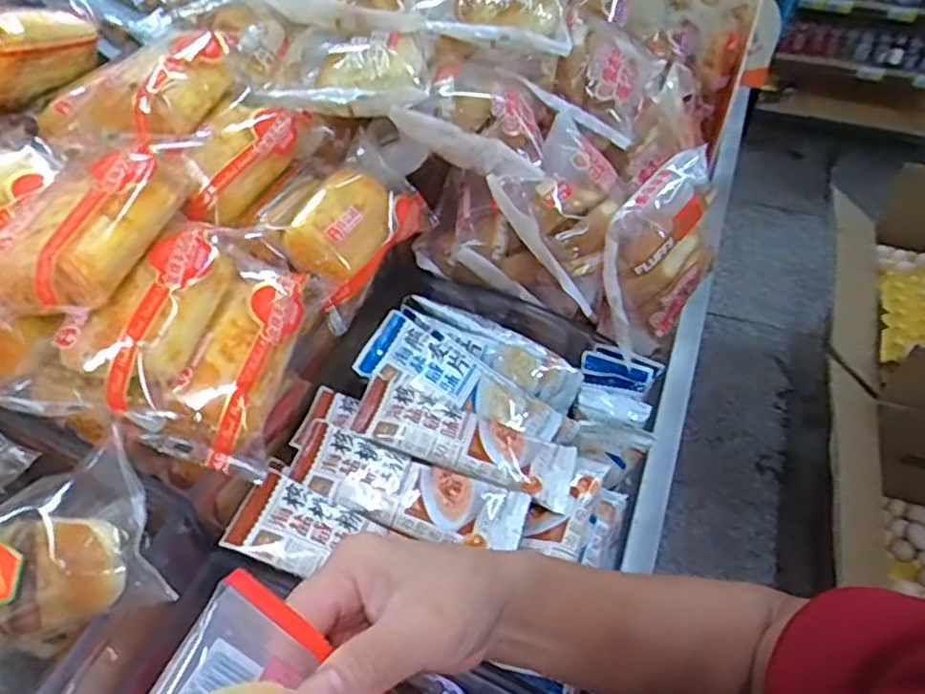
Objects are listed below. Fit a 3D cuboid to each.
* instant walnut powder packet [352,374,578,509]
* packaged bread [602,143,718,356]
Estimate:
[{"bbox_3d":[0.003,0.069,0.524,0.161,0.016,0.053,21,49,2],"label":"instant walnut powder packet"},{"bbox_3d":[0.162,-0.070,0.583,0.075,0.132,0.125,19,49,16],"label":"packaged bread"}]

